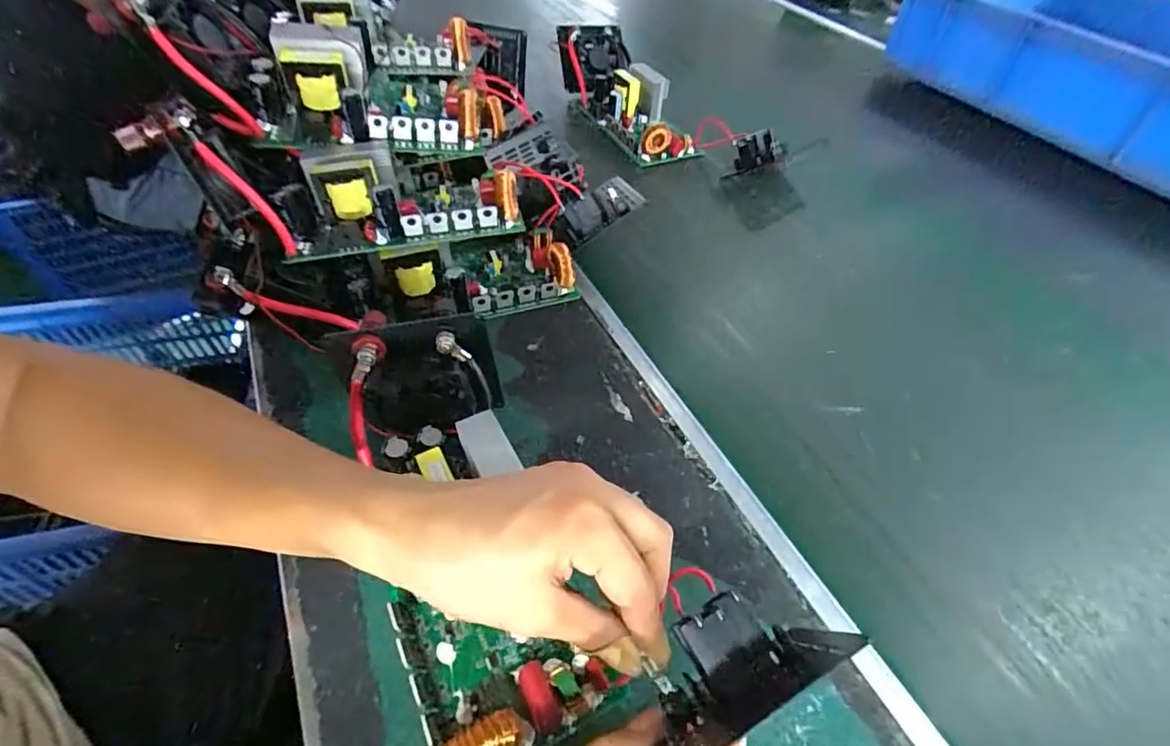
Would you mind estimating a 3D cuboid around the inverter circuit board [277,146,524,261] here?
[{"bbox_3d":[-0.150,-0.148,0.460,0.181,0.051,0.090,-7,49,-10],"label":"inverter circuit board"}]

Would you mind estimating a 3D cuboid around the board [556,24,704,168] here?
[{"bbox_3d":[0.045,-0.388,0.750,0.081,0.078,0.316,-14,51,-15],"label":"board"}]

